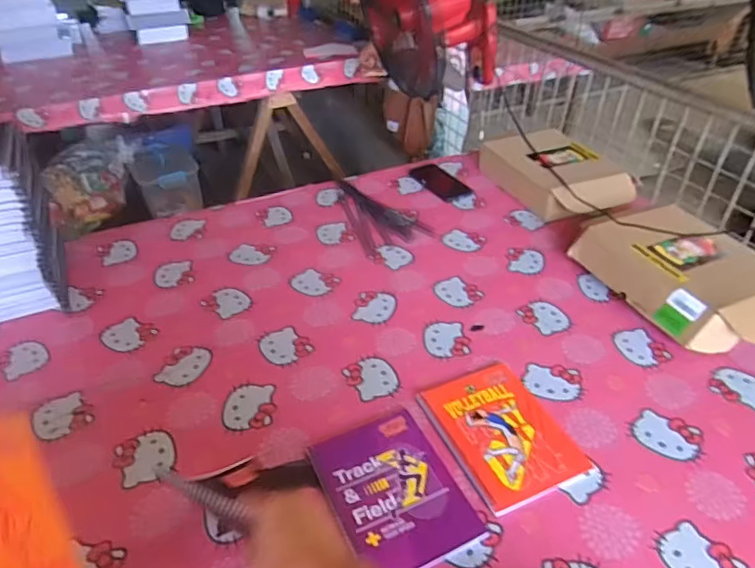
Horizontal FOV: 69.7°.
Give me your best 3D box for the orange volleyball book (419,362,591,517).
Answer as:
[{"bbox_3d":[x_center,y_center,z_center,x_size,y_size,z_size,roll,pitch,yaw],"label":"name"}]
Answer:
[{"bbox_3d":[0.167,0.194,0.727,0.155,0.010,0.200,-16,40,-18],"label":"orange volleyball book"}]

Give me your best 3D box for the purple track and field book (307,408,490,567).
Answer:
[{"bbox_3d":[0.020,0.247,0.658,0.146,0.012,0.193,-17,40,-20],"label":"purple track and field book"}]

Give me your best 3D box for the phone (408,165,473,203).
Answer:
[{"bbox_3d":[0.142,-0.243,1.274,0.083,0.012,0.180,-15,40,-18],"label":"phone"}]

